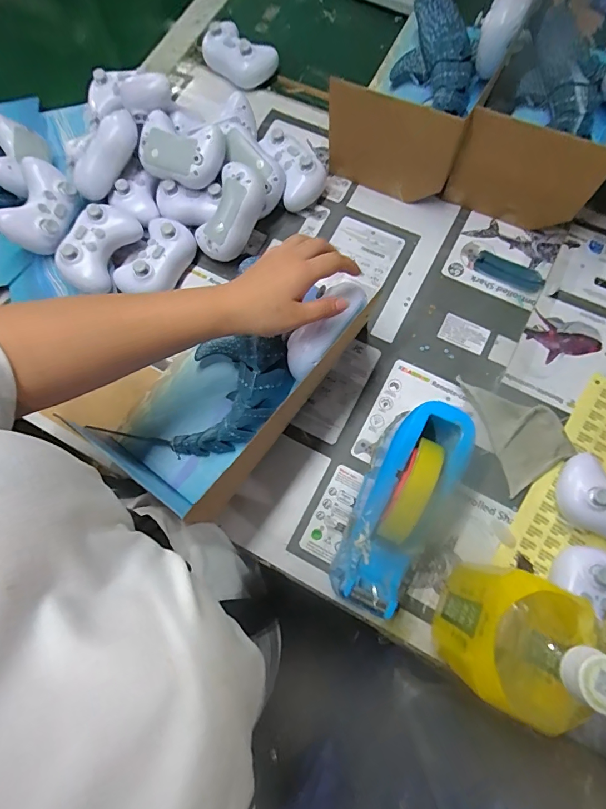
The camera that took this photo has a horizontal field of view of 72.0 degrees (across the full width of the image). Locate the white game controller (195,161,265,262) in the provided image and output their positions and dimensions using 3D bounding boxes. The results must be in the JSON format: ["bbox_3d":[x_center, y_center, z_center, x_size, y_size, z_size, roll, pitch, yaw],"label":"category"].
[{"bbox_3d":[-0.086,-0.235,0.521,0.072,0.050,0.113,42,109,27],"label":"white game controller"}]

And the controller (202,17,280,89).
[{"bbox_3d":[-0.101,-0.528,0.622,0.066,0.042,0.104,-44,76,-10],"label":"controller"}]

